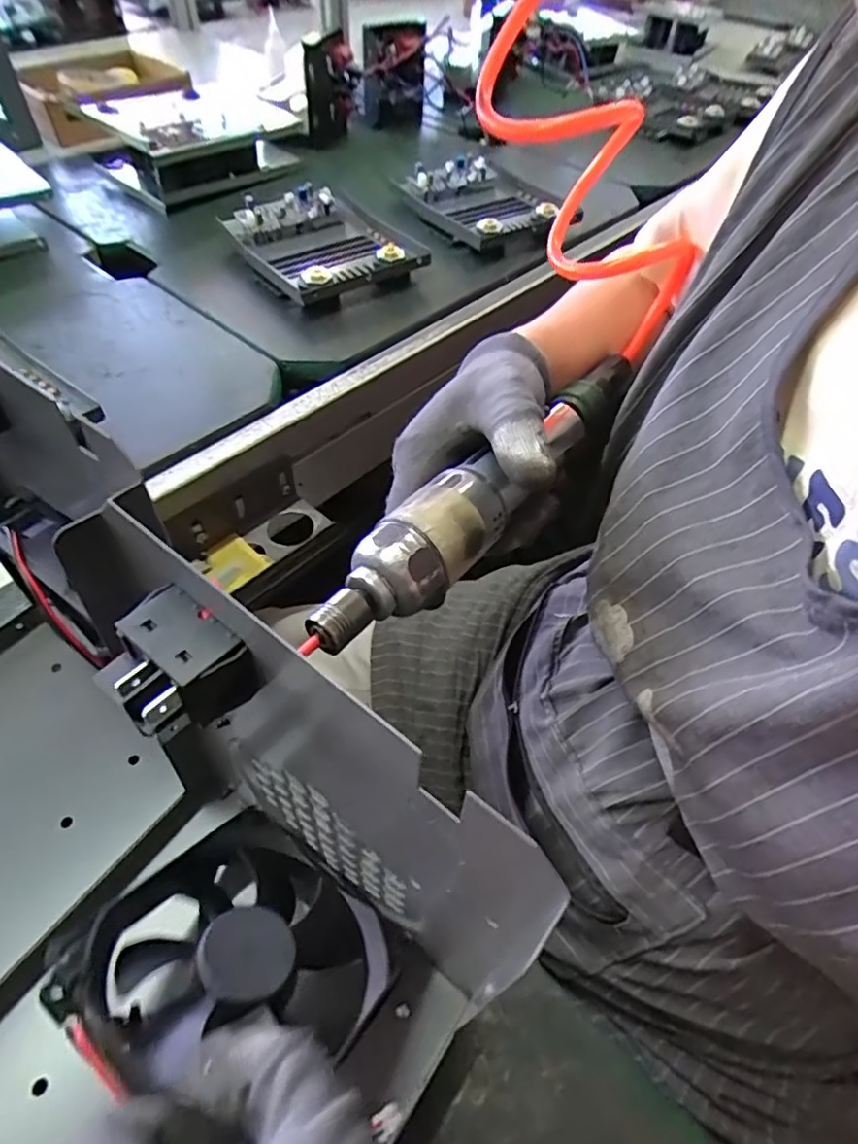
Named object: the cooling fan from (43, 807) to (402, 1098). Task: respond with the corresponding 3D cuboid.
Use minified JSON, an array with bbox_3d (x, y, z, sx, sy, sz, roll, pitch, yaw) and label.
[{"bbox_3d":[-0.068,0.141,0.217,0.091,0.022,0.093,31,28,17],"label":"cooling fan"}]

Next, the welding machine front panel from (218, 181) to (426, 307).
[{"bbox_3d":[-0.112,-0.349,0.639,0.148,0.034,0.188,-26,58,-21],"label":"welding machine front panel"}]

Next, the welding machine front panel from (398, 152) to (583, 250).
[{"bbox_3d":[0.070,-0.444,0.727,0.149,0.035,0.177,-23,57,-20],"label":"welding machine front panel"}]

